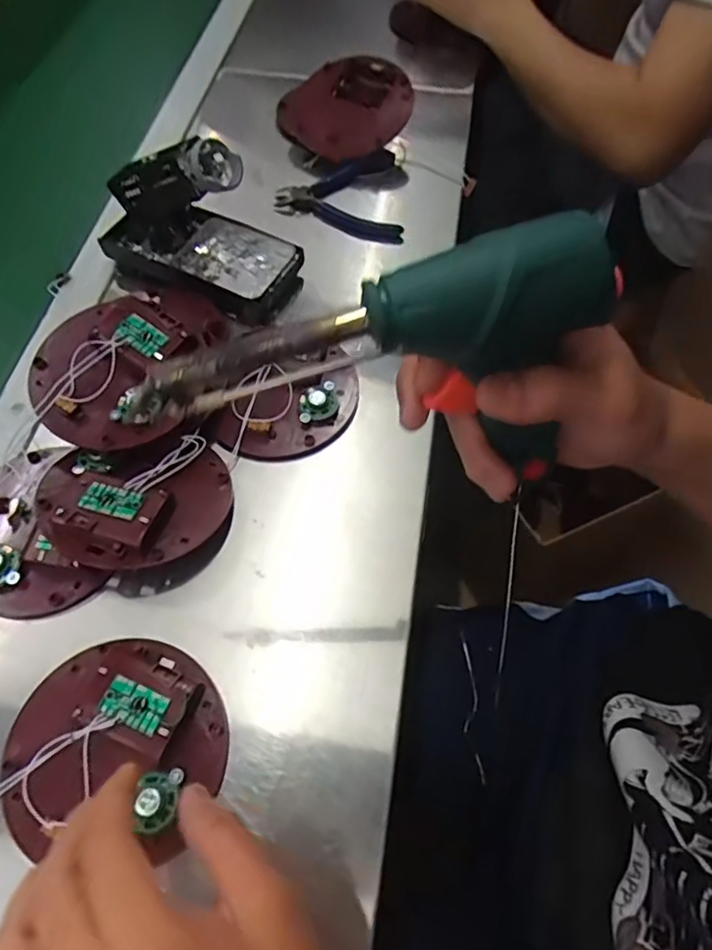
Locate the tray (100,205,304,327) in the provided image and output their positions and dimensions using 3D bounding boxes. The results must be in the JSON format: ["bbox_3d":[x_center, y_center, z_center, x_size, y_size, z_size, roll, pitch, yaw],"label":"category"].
[{"bbox_3d":[-0.131,-0.198,0.522,0.169,0.030,0.084,25,65,13],"label":"tray"}]

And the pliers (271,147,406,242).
[{"bbox_3d":[-0.018,-0.272,0.586,0.118,0.027,0.113,-3,62,-1],"label":"pliers"}]

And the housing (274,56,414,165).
[{"bbox_3d":[-0.013,-0.376,0.620,0.135,0.051,0.120,-6,61,-4],"label":"housing"}]

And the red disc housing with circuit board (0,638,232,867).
[{"bbox_3d":[-0.135,0.147,0.335,0.122,0.025,0.107,1,62,1],"label":"red disc housing with circuit board"}]

